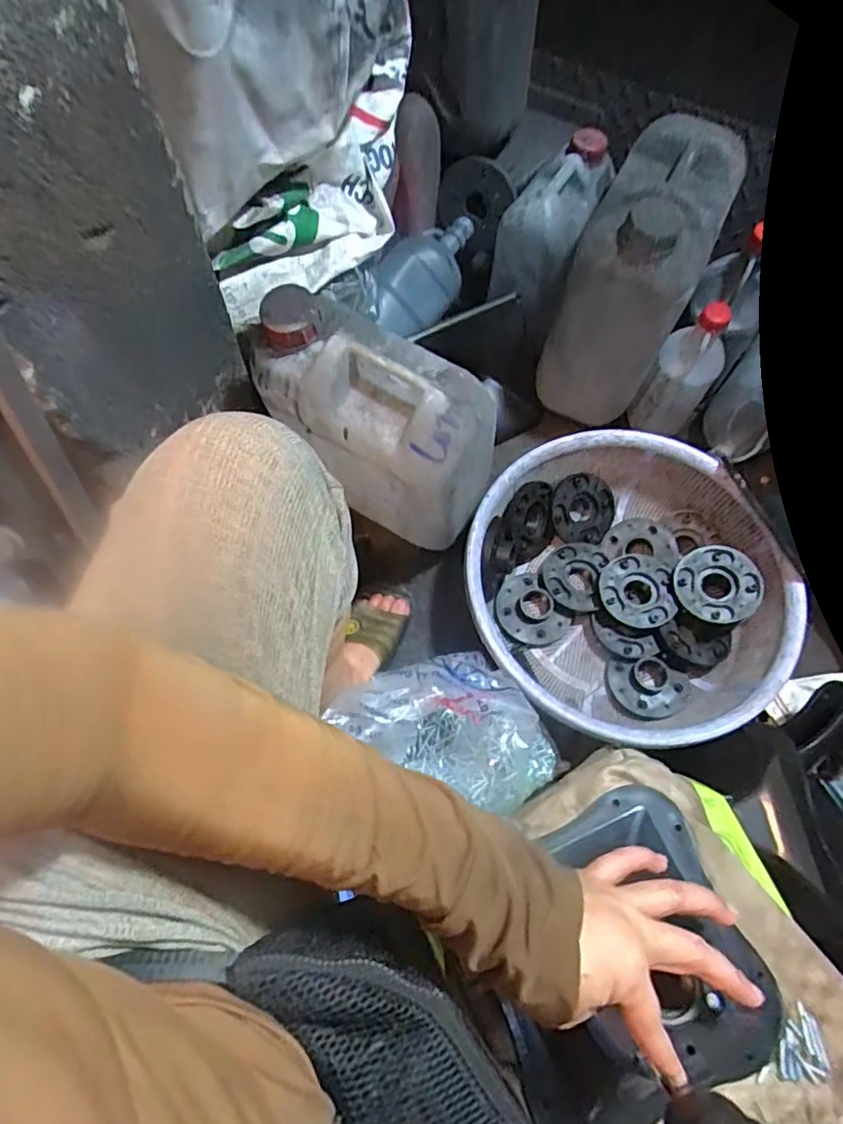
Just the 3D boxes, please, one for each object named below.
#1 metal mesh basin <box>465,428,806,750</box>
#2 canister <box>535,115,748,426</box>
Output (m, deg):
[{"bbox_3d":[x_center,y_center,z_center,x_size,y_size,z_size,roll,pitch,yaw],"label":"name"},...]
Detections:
[{"bbox_3d":[0.239,0.035,0.743,0.363,0.120,0.362,1,68,-1],"label":"metal mesh basin"},{"bbox_3d":[0.274,-0.353,0.782,0.138,0.295,0.214,28,70,10],"label":"canister"}]

